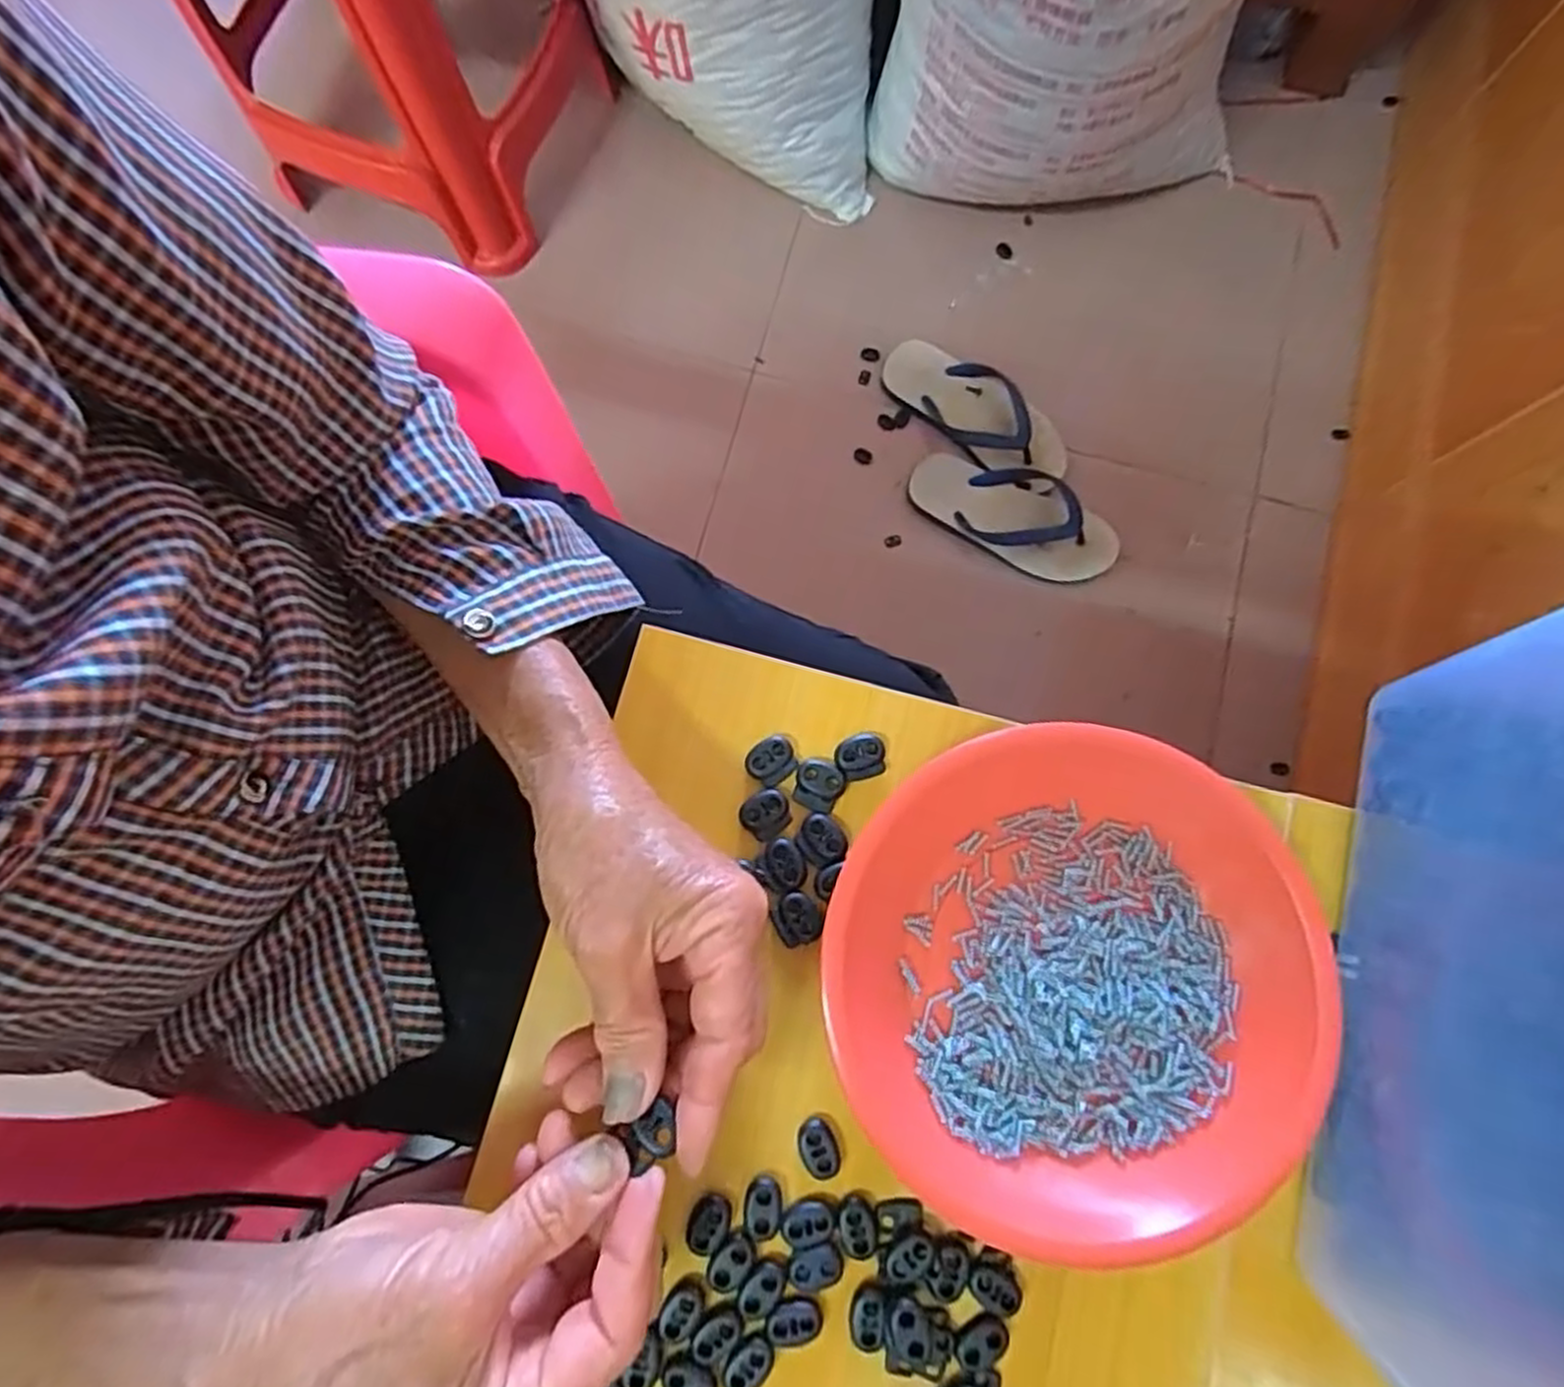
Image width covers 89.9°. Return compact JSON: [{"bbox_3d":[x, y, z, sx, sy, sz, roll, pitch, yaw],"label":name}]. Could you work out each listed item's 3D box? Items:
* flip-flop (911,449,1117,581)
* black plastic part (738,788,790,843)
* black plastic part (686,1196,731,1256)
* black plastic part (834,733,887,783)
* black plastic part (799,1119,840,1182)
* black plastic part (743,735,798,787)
[{"bbox_3d":[0.260,-0.203,0.872,0.238,0.051,0.104,31,81,6],"label":"flip-flop"},{"bbox_3d":[-0.006,0.052,0.338,0.021,0.004,0.019,-38,81,-7],"label":"black plastic part"},{"bbox_3d":[-0.029,0.210,0.308,0.015,0.004,0.021,21,80,4],"label":"black plastic part"},{"bbox_3d":[0.035,0.028,0.344,0.022,0.005,0.019,-19,80,-3],"label":"black plastic part"},{"bbox_3d":[0.015,0.183,0.314,0.015,0.004,0.023,-24,80,-4],"label":"black plastic part"},{"bbox_3d":[-0.004,0.030,0.344,0.022,0.005,0.019,-30,81,-5],"label":"black plastic part"}]

